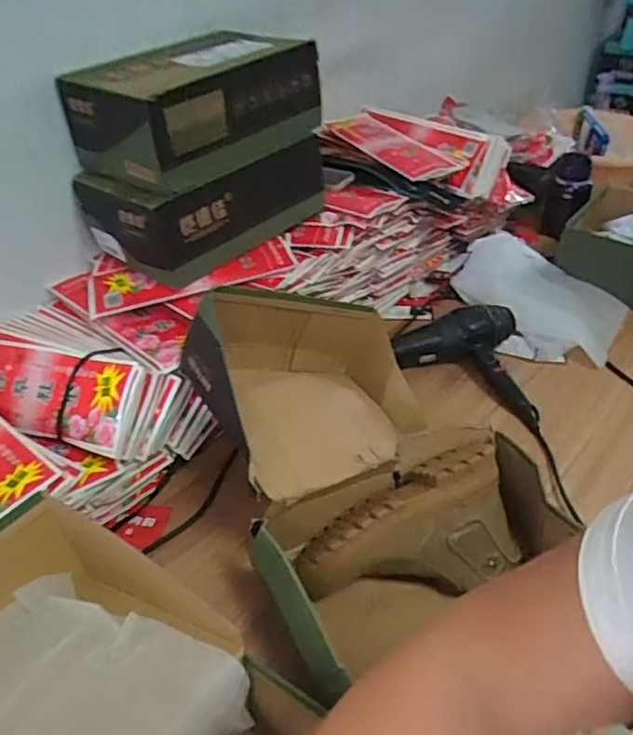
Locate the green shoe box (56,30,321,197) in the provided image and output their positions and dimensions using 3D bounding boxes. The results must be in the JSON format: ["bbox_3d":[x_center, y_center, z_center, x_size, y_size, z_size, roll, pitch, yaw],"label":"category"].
[{"bbox_3d":[-0.169,-0.382,0.871,0.213,0.124,0.310,27,47,30],"label":"green shoe box"}]

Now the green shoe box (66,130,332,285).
[{"bbox_3d":[-0.163,-0.269,0.933,0.200,0.127,0.338,31,49,33],"label":"green shoe box"}]

